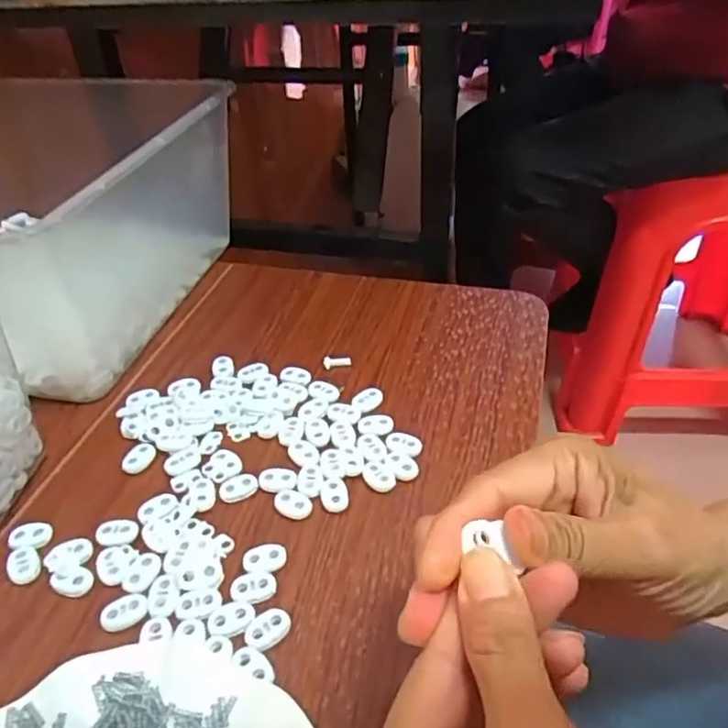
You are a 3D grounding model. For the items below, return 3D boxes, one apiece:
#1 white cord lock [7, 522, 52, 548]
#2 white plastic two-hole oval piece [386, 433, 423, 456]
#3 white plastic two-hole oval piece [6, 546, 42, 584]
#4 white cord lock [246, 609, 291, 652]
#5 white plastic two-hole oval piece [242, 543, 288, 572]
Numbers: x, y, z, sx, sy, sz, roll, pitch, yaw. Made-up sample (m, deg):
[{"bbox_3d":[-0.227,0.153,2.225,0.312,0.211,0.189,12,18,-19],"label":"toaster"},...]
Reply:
[{"bbox_3d":[-0.186,0.094,0.341,0.023,0.004,0.016,-6,40,-5],"label":"white cord lock"},{"bbox_3d":[0.024,0.050,0.379,0.022,0.006,0.016,12,42,17],"label":"white plastic two-hole oval piece"},{"bbox_3d":[-0.182,0.106,0.327,0.017,0.004,0.025,-25,45,-25],"label":"white plastic two-hole oval piece"},{"bbox_3d":[-0.046,0.127,0.294,0.022,0.004,0.016,-27,46,-26],"label":"white cord lock"},{"bbox_3d":[-0.052,0.104,0.324,0.022,0.008,0.015,-6,40,-4],"label":"white plastic two-hole oval piece"}]

